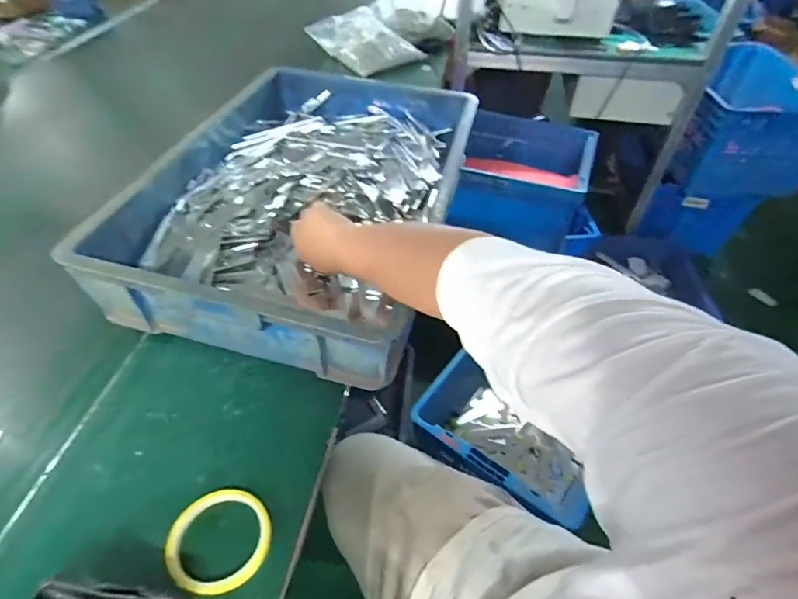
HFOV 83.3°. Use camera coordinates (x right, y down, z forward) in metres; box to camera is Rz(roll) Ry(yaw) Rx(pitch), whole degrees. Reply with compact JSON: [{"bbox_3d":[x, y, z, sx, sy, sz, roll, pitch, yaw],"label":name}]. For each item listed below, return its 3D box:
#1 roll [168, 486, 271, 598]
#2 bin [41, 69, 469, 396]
[{"bbox_3d":[-0.173,0.233,0.436,0.093,0.021,0.089,0,48,0],"label":"roll"},{"bbox_3d":[-0.132,-0.181,0.724,0.411,0.128,0.603,12,49,10],"label":"bin"}]

